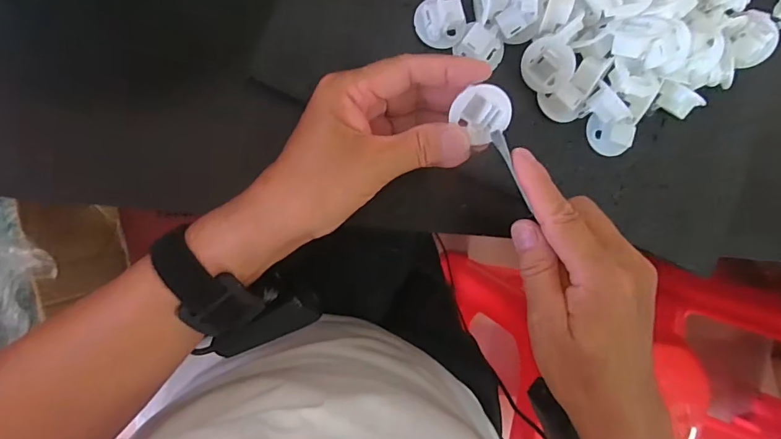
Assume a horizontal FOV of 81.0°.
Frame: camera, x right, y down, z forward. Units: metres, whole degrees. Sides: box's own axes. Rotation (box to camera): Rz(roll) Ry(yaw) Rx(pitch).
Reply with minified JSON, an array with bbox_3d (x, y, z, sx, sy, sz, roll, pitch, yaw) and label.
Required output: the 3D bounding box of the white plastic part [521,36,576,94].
[{"bbox_3d":[0.101,-0.098,0.288,0.030,0.011,0.032,-1,110,33],"label":"white plastic part"}]

